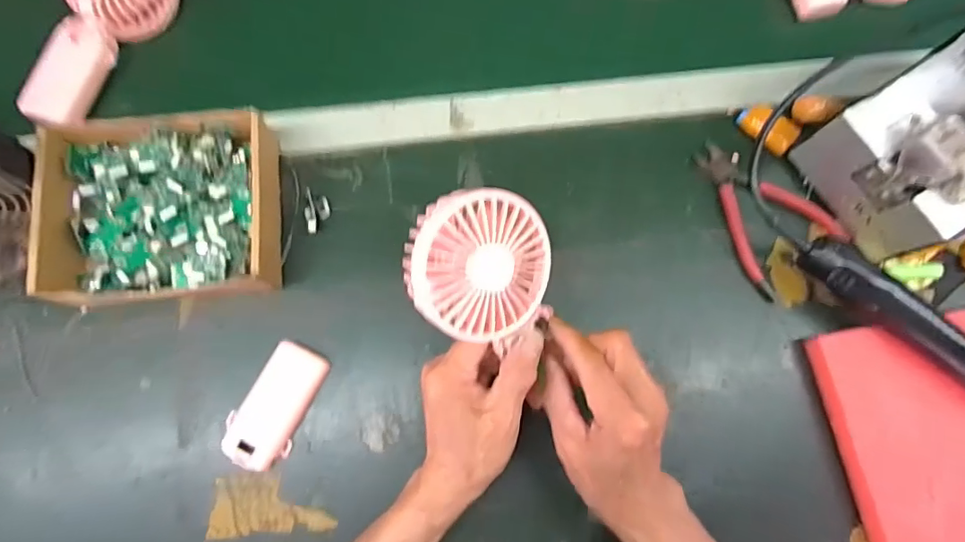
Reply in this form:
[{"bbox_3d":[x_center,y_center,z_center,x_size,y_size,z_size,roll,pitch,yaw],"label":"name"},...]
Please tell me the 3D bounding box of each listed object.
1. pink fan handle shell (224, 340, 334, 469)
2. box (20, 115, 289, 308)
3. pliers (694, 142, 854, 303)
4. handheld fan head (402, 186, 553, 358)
[{"bbox_3d":[-0.162,0.103,0.402,0.050,0.013,0.095,21,75,3],"label":"pink fan handle shell"},{"bbox_3d":[-0.252,-0.048,0.416,0.168,0.048,0.148,-2,75,-3],"label":"box"},{"bbox_3d":[0.248,-0.057,0.471,0.099,0.008,0.140,-37,80,-11],"label":"pliers"},{"bbox_3d":[-0.002,-0.003,0.324,0.097,0.040,0.097,-5,101,-26],"label":"handheld fan head"}]

